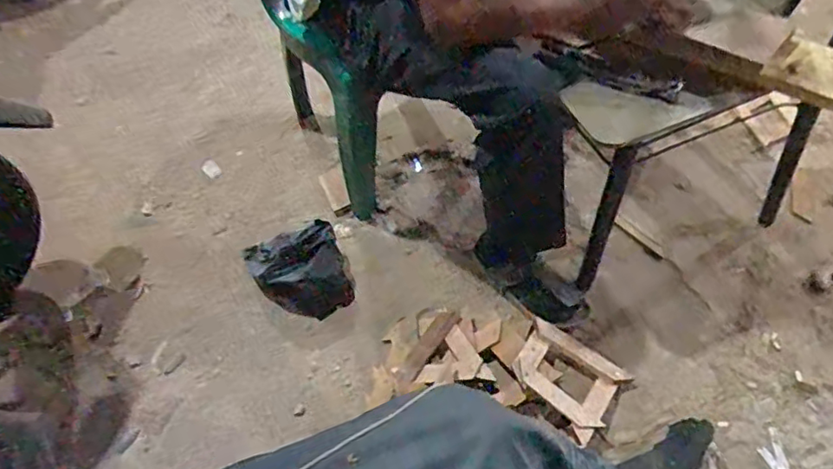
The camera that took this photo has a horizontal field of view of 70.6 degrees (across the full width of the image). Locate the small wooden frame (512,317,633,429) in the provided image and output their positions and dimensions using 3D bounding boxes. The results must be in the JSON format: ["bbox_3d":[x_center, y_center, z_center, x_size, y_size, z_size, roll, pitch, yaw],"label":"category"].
[{"bbox_3d":[0.261,0.240,1.021,0.177,0.013,0.153,35,45,18],"label":"small wooden frame"}]

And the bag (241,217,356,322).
[{"bbox_3d":[-0.241,0.063,1.201,0.180,0.106,0.214,-27,56,-14],"label":"bag"}]

